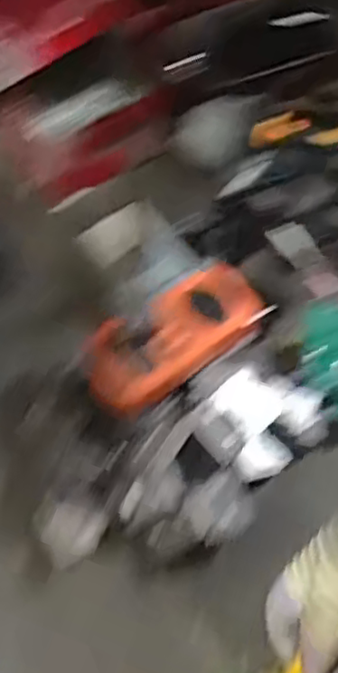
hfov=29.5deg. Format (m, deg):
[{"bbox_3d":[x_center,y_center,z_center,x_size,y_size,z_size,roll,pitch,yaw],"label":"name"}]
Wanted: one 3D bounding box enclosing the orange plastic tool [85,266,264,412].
[{"bbox_3d":[0.006,0.004,0.519,0.152,0.058,0.070,-30,65,-21],"label":"orange plastic tool"}]

